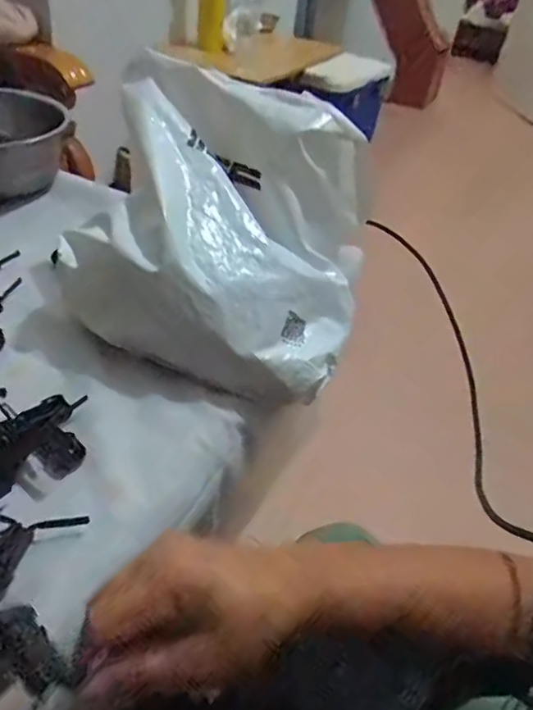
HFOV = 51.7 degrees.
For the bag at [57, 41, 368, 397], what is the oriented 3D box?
[{"bbox_3d":[-0.037,-0.133,0.552,0.280,0.194,0.262,19,41,12],"label":"bag"}]

